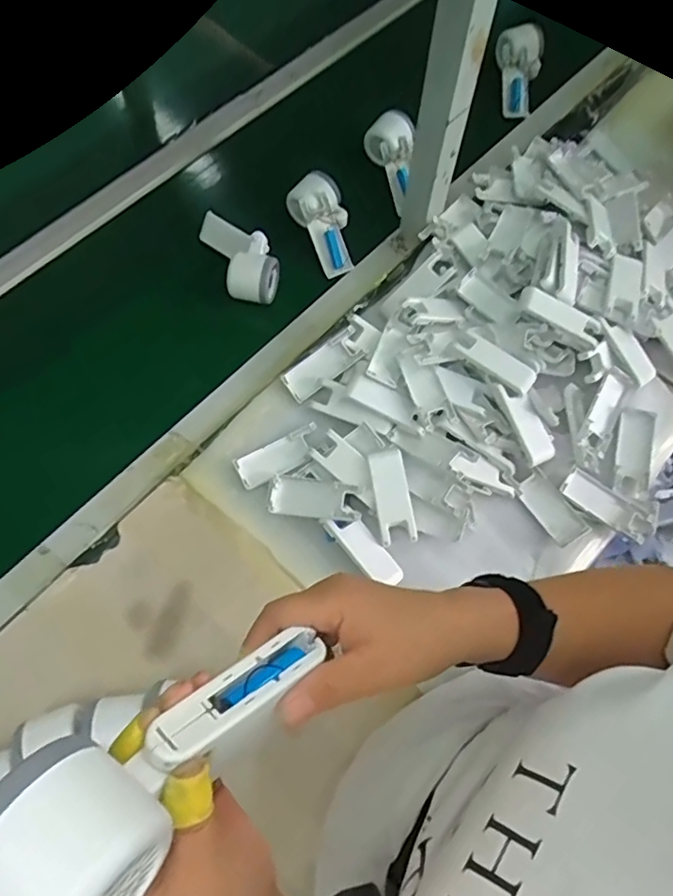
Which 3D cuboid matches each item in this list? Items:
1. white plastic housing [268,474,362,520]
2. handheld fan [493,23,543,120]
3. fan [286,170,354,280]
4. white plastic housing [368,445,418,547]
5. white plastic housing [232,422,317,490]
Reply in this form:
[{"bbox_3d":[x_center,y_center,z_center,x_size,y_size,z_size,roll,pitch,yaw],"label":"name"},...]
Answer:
[{"bbox_3d":[-0.026,0.055,0.641,0.105,0.014,0.046,8,66,20],"label":"white plastic housing"},{"bbox_3d":[0.262,-0.553,0.845,0.062,0.039,0.133,4,86,0],"label":"handheld fan"},{"bbox_3d":[-0.017,-0.294,0.768,0.065,0.031,0.131,-22,99,-10],"label":"fan"},{"bbox_3d":[0.061,0.052,0.647,0.040,0.021,0.104,-10,87,-5],"label":"white plastic housing"},{"bbox_3d":[-0.066,0.010,0.676,0.102,0.011,0.041,-26,70,-11],"label":"white plastic housing"}]

